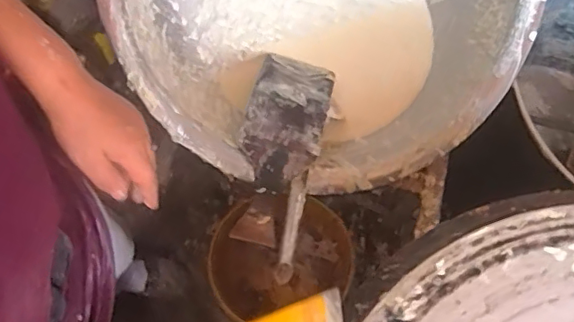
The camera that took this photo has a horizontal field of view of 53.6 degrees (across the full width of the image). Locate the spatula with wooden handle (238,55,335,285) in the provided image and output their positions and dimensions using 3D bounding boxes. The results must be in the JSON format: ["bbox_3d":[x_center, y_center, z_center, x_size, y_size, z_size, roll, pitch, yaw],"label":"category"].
[{"bbox_3d":[0.000,-0.019,0.736,0.118,0.039,0.359,4,52,1],"label":"spatula with wooden handle"}]

